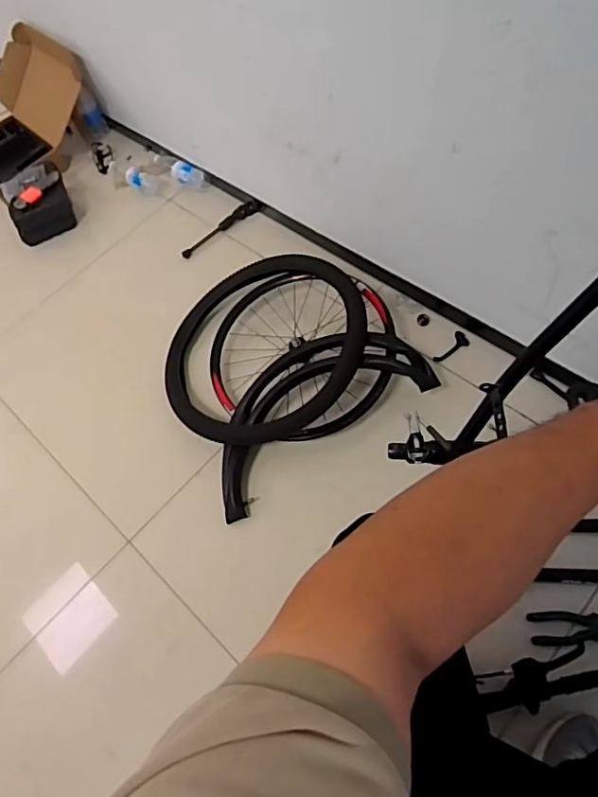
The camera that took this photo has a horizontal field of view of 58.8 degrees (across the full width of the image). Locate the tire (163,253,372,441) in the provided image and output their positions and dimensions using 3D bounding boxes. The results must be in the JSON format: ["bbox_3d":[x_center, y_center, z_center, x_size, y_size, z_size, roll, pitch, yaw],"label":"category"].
[{"bbox_3d":[-0.091,-0.130,1.324,0.528,0.055,0.528,-10,63,20],"label":"tire"}]

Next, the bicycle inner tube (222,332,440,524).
[{"bbox_3d":[0.015,0.013,1.232,0.572,0.110,0.264,-35,65,1],"label":"bicycle inner tube"}]

